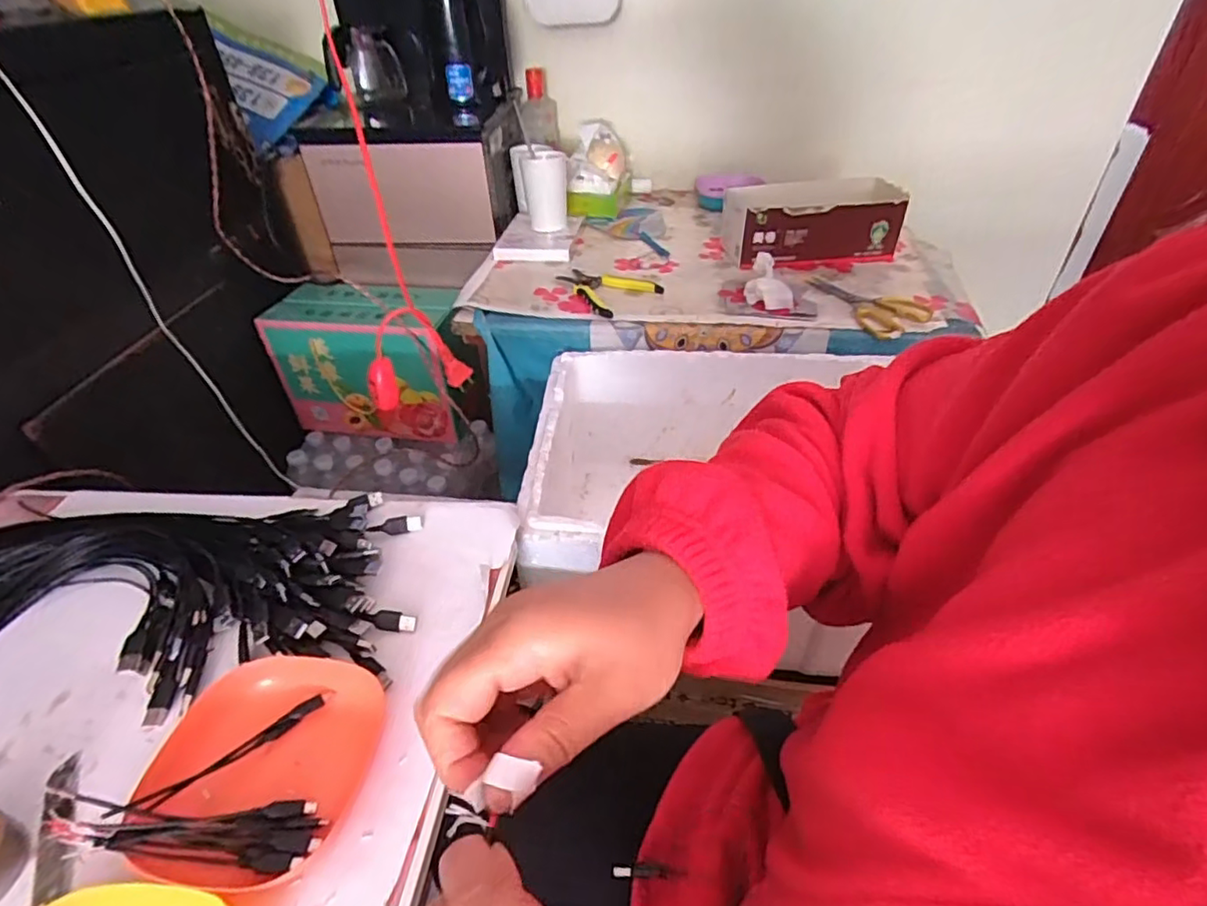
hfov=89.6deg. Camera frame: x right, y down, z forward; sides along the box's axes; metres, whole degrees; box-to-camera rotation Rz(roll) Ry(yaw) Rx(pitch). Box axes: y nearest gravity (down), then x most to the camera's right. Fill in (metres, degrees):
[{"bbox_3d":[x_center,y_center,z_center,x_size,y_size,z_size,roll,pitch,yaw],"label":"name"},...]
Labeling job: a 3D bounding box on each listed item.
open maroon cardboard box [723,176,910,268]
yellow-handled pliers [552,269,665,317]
[{"bbox_3d":[0.331,-0.376,0.987,0.278,0.103,0.148,-2,40,-1],"label":"open maroon cardboard box"},{"bbox_3d":[0.000,-0.255,0.915,0.120,0.011,0.147,-30,47,-29],"label":"yellow-handled pliers"}]

